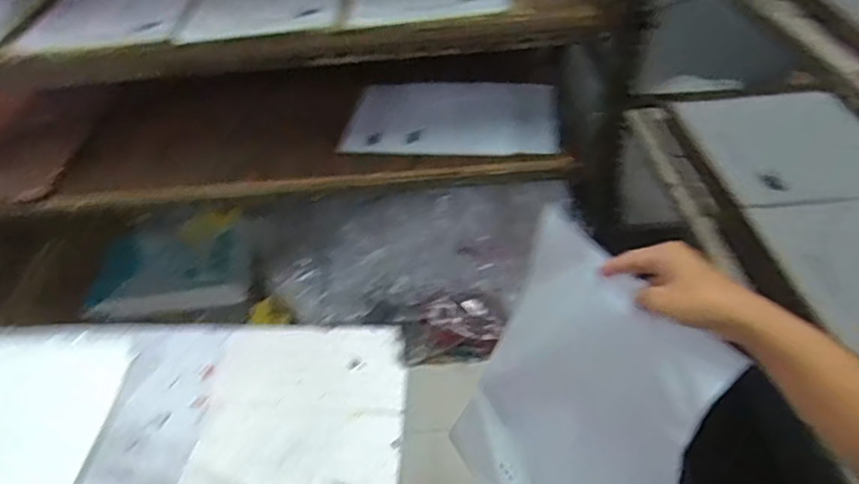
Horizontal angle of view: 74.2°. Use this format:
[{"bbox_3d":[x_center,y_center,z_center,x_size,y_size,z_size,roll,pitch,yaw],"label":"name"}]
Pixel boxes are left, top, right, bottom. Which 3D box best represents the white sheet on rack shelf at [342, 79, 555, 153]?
[{"bbox_3d":[0.048,-0.284,1.309,0.481,0.160,0.028,2,24,3],"label":"white sheet on rack shelf"}]

